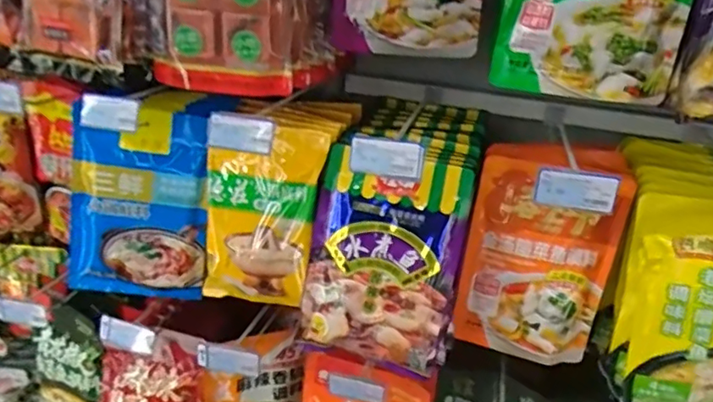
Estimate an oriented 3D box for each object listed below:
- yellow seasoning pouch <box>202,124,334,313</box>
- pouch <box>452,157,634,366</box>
[{"bbox_3d":[-0.130,0.025,0.814,0.163,0.252,0.046,15,15,21],"label":"yellow seasoning pouch"},{"bbox_3d":[0.244,0.083,0.762,0.185,0.256,0.026,9,11,8],"label":"pouch"}]

